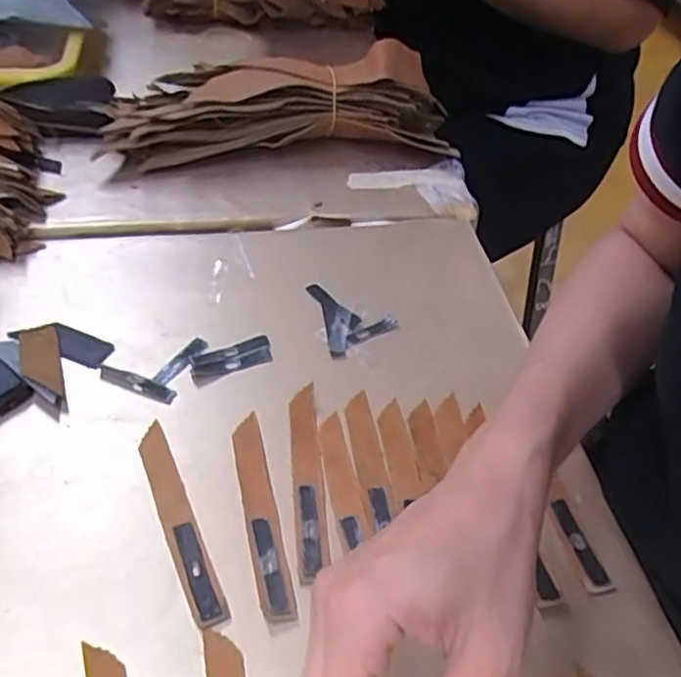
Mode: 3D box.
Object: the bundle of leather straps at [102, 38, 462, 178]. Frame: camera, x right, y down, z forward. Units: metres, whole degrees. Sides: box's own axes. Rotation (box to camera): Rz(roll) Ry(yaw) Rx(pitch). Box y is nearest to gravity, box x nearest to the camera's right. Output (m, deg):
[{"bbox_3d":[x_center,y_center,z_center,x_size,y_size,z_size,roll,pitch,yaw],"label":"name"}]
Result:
[{"bbox_3d":[-0.051,-0.204,0.614,0.303,0.074,0.099,-4,45,-10],"label":"bundle of leather straps"}]

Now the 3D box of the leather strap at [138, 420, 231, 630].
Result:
[{"bbox_3d":[-0.086,0.094,0.364,0.017,0.004,0.121,-16,48,-21],"label":"leather strap"}]

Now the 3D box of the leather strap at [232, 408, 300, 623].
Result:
[{"bbox_3d":[-0.043,0.090,0.370,0.017,0.004,0.122,-7,46,-13],"label":"leather strap"}]

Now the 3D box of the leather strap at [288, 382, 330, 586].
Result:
[{"bbox_3d":[-0.018,0.076,0.385,0.016,0.005,0.119,-1,46,-8],"label":"leather strap"}]

